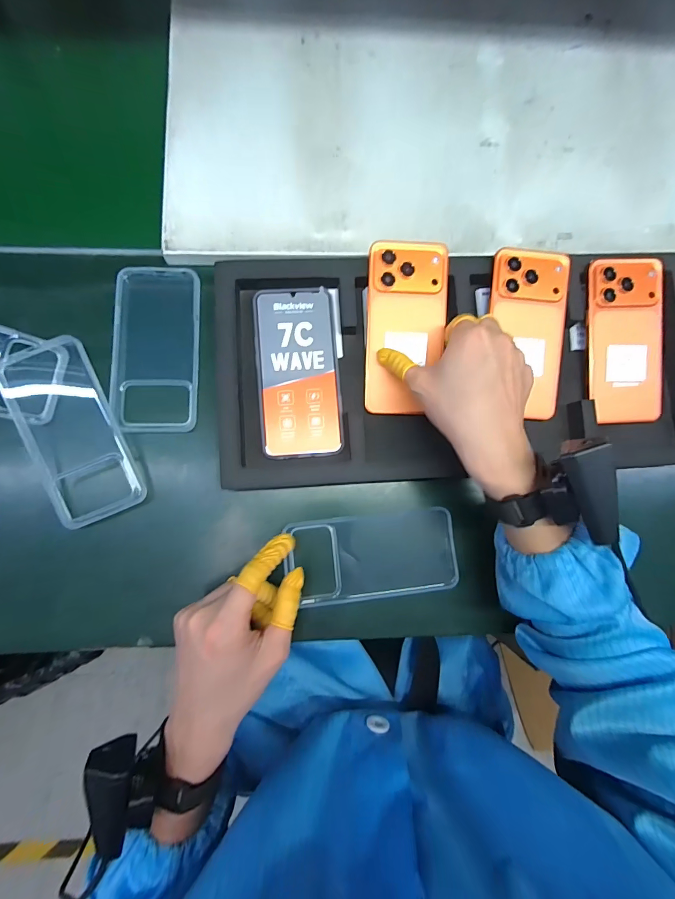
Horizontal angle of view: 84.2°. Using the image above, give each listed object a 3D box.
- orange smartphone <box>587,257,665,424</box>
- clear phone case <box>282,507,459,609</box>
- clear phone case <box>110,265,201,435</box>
[{"bbox_3d":[0.292,-0.108,0.376,0.077,0.008,0.160,-2,94,-5],"label":"orange smartphone"},{"bbox_3d":[0.035,0.106,0.372,0.161,0.016,0.081,-6,80,-1],"label":"clear phone case"},{"bbox_3d":[-0.180,-0.102,0.370,0.082,0.010,0.167,-1,81,-3],"label":"clear phone case"}]

